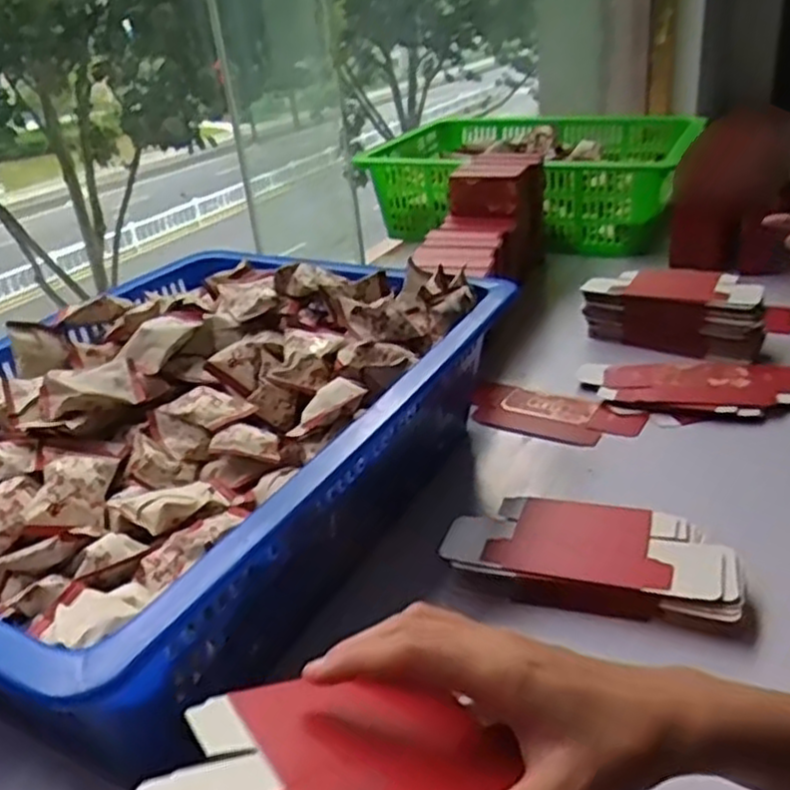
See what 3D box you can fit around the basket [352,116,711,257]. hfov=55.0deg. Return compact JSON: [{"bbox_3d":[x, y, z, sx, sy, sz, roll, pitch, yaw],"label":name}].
[{"bbox_3d":[0.202,-0.331,1.164,0.454,0.149,0.300,12,32,30],"label":"basket"}]

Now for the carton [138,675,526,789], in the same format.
[{"bbox_3d":[-0.022,0.127,0.268,0.137,0.005,0.075,4,19,-37],"label":"carton"}]

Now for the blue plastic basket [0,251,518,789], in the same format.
[{"bbox_3d":[-0.156,0.024,0.572,0.363,0.115,0.487,12,32,29],"label":"blue plastic basket"}]

